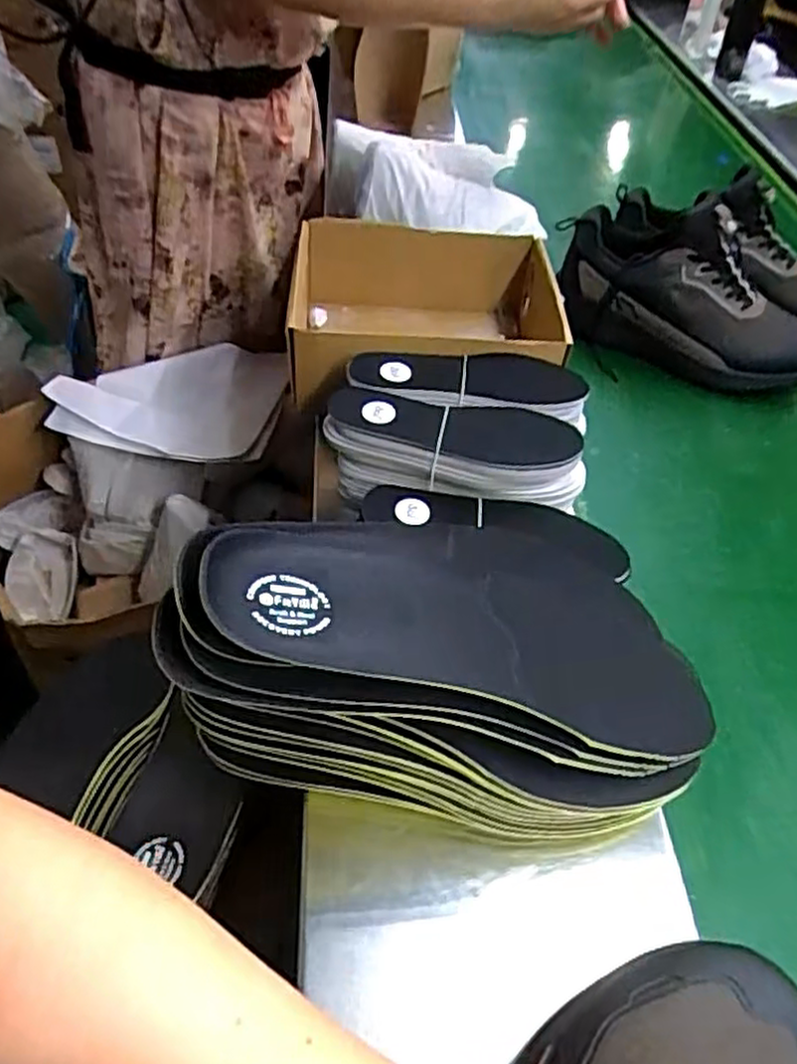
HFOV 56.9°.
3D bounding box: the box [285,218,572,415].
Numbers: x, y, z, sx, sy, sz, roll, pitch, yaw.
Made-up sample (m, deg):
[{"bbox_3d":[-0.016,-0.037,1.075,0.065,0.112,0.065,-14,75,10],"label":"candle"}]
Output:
[{"bbox_3d":[0.023,-0.223,0.791,0.275,0.108,0.245,-1,46,-6],"label":"box"}]

